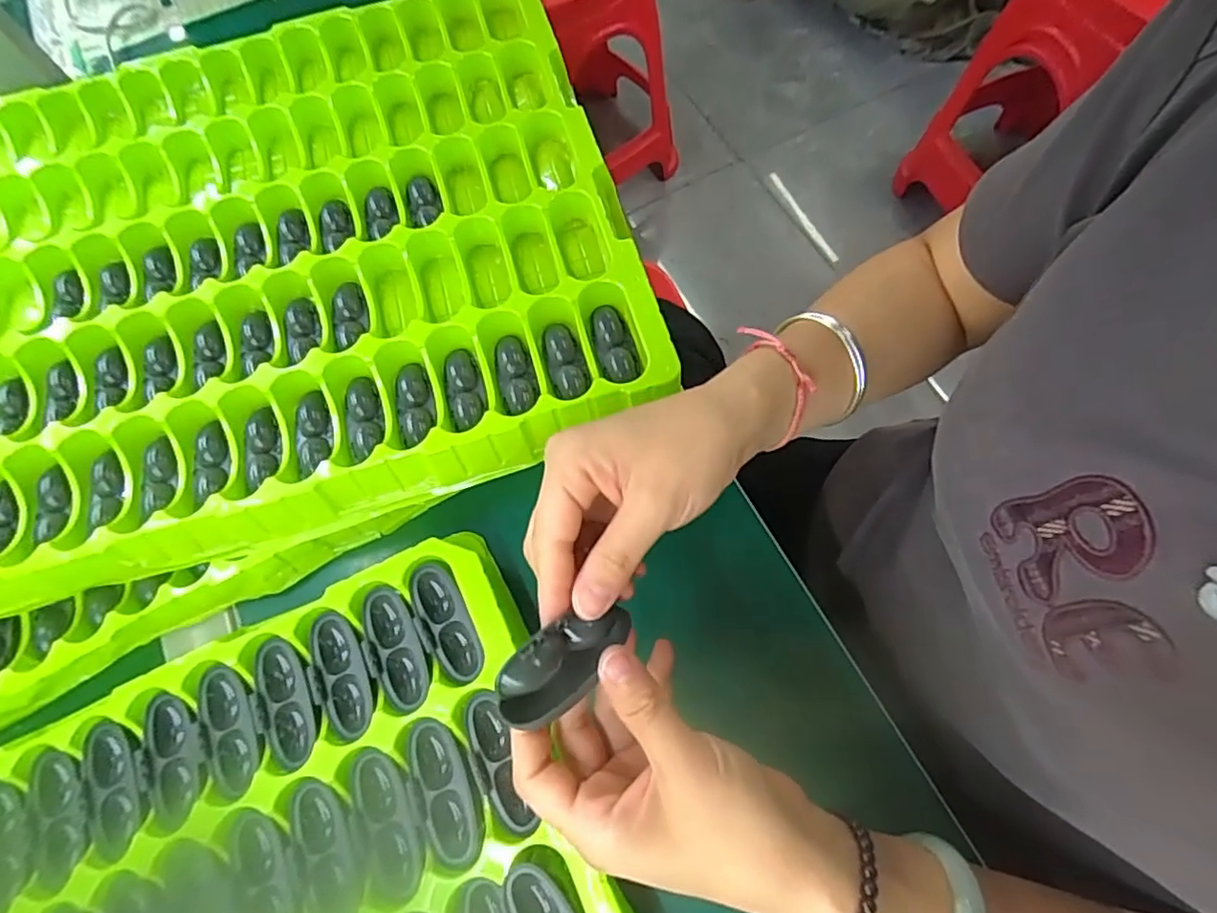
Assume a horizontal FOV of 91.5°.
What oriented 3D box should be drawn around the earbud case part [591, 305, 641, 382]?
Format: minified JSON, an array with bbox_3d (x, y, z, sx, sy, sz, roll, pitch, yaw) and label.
[{"bbox_3d":[0.002,-0.068,0.359,0.020,0.009,0.052,-21,69,-4],"label":"earbud case part"}]

